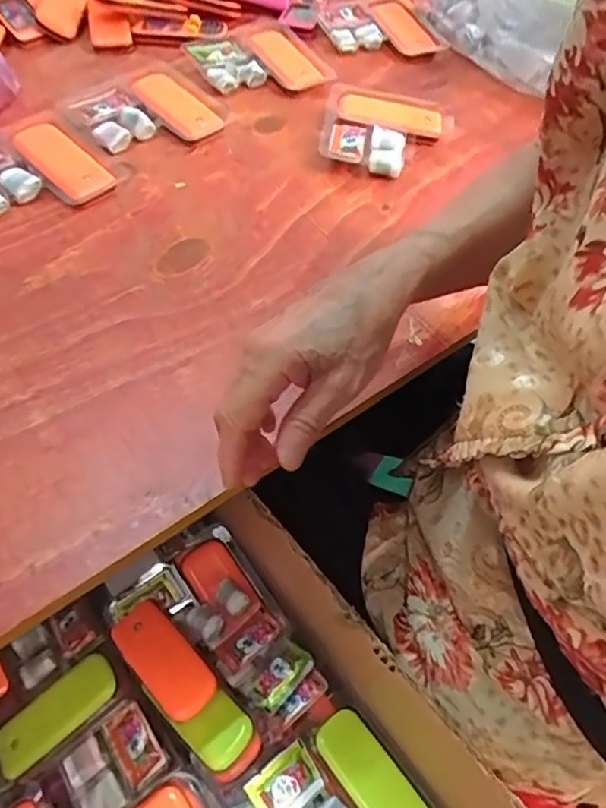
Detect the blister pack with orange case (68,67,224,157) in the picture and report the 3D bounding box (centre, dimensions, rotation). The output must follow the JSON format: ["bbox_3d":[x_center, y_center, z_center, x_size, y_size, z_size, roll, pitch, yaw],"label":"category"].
[{"bbox_3d":[-0.151,-0.285,0.556,0.123,0.021,0.111,-29,62,-21],"label":"blister pack with orange case"}]

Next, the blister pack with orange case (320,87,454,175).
[{"bbox_3d":[0.081,-0.268,0.556,0.122,0.016,0.123,10,56,4],"label":"blister pack with orange case"}]

